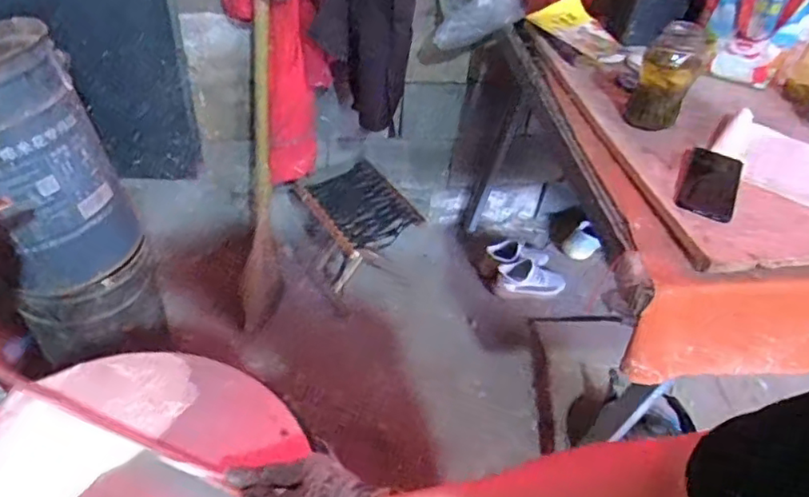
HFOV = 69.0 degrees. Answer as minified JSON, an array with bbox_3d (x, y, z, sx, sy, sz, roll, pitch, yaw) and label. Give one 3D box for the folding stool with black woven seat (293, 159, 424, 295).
[{"bbox_3d":[-0.142,-0.091,1.695,0.263,0.205,0.334,-25,52,-29],"label":"folding stool with black woven seat"}]

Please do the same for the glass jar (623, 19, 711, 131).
[{"bbox_3d":[0.456,-0.297,1.022,0.086,0.165,0.086,27,47,20],"label":"glass jar"}]

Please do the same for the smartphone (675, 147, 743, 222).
[{"bbox_3d":[0.481,-0.107,0.922,0.083,0.016,0.163,26,50,13],"label":"smartphone"}]

